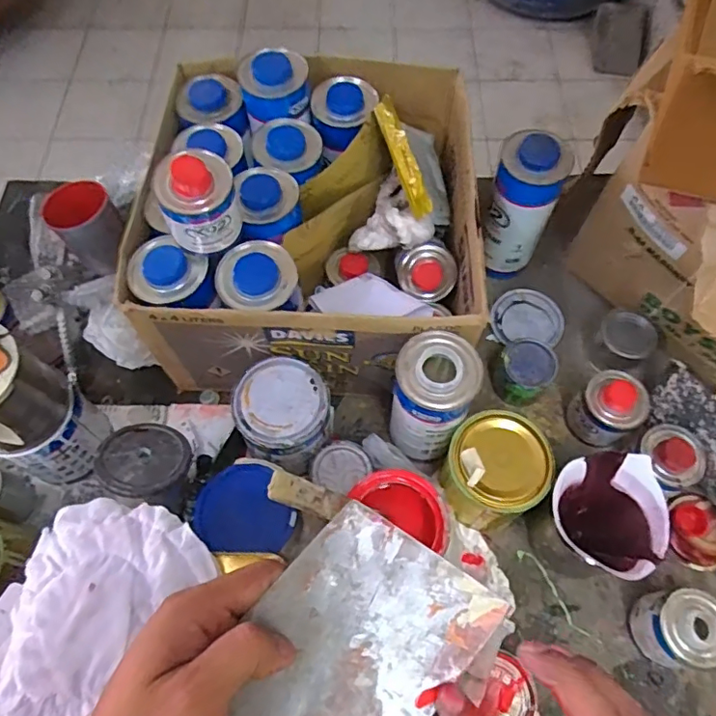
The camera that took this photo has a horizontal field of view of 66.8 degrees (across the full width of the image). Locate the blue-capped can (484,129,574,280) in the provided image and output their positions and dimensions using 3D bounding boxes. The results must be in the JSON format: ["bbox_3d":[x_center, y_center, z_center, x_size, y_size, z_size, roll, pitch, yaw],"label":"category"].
[{"bbox_3d":[0.205,-0.185,0.712,0.081,0.209,0.072,20,66,9],"label":"blue-capped can"}]

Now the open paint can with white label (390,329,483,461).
[{"bbox_3d":[0.076,0.048,0.589,0.078,0.170,0.080,0,64,0],"label":"open paint can with white label"}]

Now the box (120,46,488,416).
[{"bbox_3d":[-0.055,-0.156,0.662,0.373,0.272,0.430,2,64,1],"label":"box"}]

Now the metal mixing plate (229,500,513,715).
[{"bbox_3d":[-0.005,0.146,0.269,0.096,0.006,0.136,44,72,9],"label":"metal mixing plate"}]

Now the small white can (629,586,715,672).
[{"bbox_3d":[0.332,0.278,0.558,0.071,0.077,0.071,2,64,1],"label":"small white can"}]

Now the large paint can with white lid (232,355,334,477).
[{"bbox_3d":[-0.083,0.069,0.619,0.097,0.104,0.103,0,64,0],"label":"large paint can with white lid"}]

